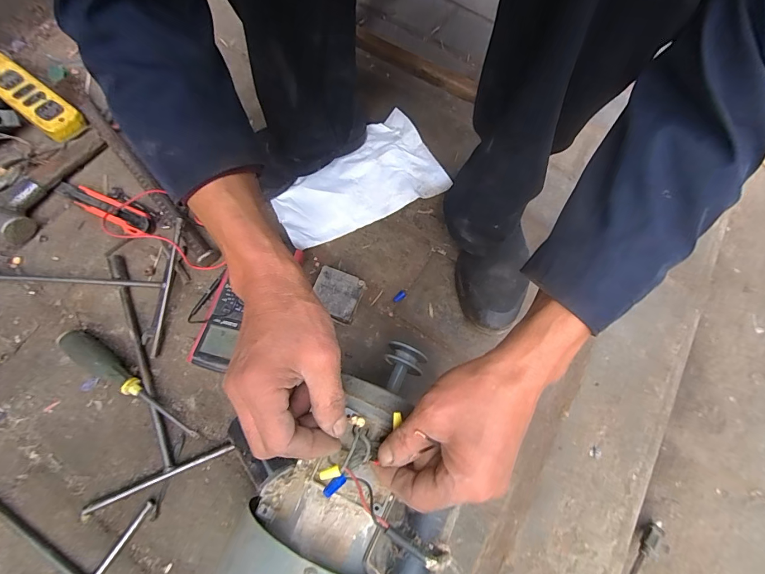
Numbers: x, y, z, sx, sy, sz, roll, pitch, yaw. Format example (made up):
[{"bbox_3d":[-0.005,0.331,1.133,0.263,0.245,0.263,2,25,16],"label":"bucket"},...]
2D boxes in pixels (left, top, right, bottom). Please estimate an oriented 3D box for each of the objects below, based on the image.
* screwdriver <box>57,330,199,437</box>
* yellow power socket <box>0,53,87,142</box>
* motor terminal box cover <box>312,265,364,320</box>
[{"bbox_3d":[-0.305,0.112,0.446,0.202,0.033,0.033,28,70,8],"label":"screwdriver"},{"bbox_3d":[-0.563,-0.304,0.582,0.199,0.036,0.059,34,71,11],"label":"yellow power socket"},{"bbox_3d":[-0.062,0.010,0.498,0.060,0.028,0.063,18,69,4],"label":"motor terminal box cover"}]

